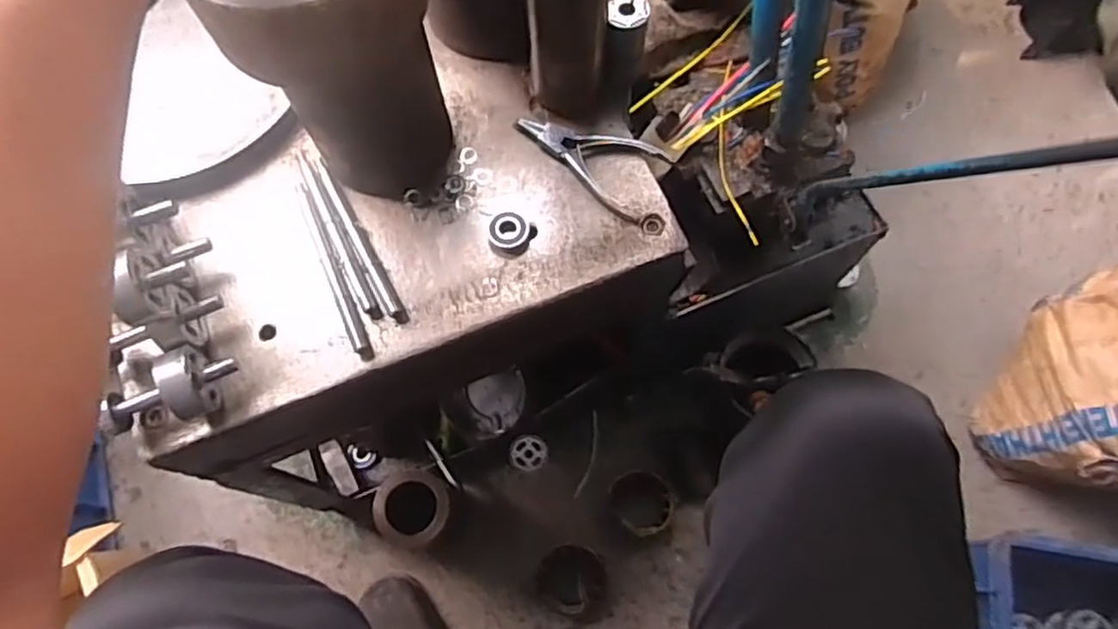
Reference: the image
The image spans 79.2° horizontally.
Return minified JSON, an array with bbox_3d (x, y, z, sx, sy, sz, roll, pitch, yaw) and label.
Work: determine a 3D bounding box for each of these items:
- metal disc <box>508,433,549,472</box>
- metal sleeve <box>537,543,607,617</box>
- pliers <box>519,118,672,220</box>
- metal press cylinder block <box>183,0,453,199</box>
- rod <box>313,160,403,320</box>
[{"bbox_3d":[-0.042,0.193,0.941,0.052,0.006,0.050,0,88,4],"label":"metal disc"},{"bbox_3d":[0.016,0.343,0.873,0.088,0.046,0.085,-8,70,-2],"label":"metal sleeve"},{"bbox_3d":[0.024,-0.136,0.581,0.130,0.012,0.069,27,72,11],"label":"pliers"},{"bbox_3d":[-0.157,-0.194,0.496,0.138,0.218,0.131,-10,70,-2],"label":"metal press cylinder block"},{"bbox_3d":[-0.166,-0.063,0.559,0.011,0.013,0.165,-28,71,-9],"label":"rod"}]

